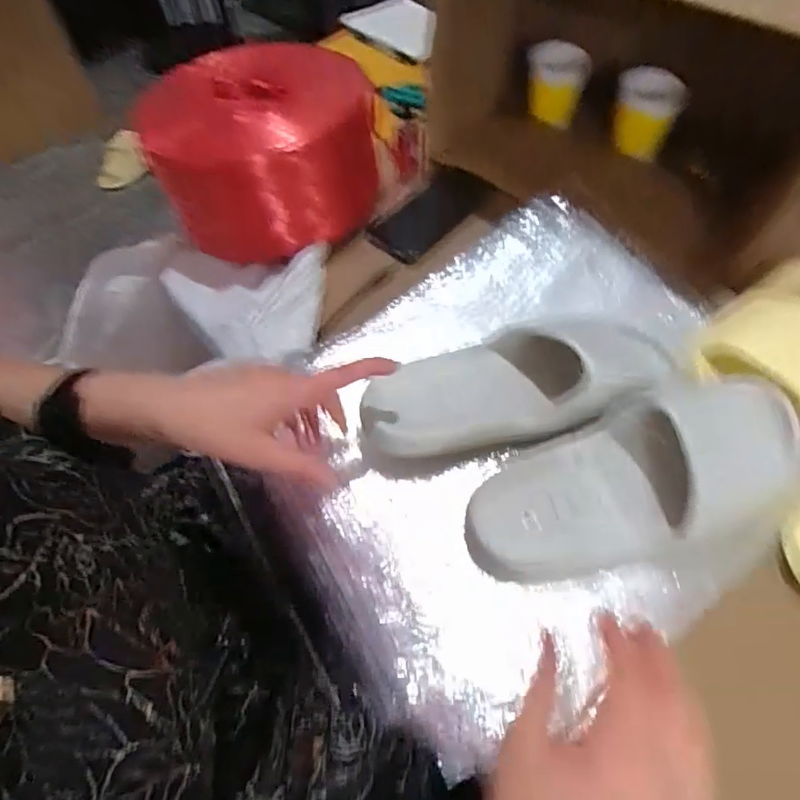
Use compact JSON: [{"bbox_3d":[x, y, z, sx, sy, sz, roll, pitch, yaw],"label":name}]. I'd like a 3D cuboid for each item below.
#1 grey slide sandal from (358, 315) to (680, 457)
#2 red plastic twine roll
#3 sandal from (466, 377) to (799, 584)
[{"bbox_3d":[0.097,-0.019,0.444,0.263,0.059,0.098,-15,58,-3],"label":"grey slide sandal"},{"bbox_3d":[-0.155,-0.286,0.623,0.233,0.140,0.213,-2,57,3],"label":"red plastic twine roll"},{"bbox_3d":[0.190,0.055,0.403,0.273,0.099,0.104,-22,59,-10],"label":"sandal"}]

